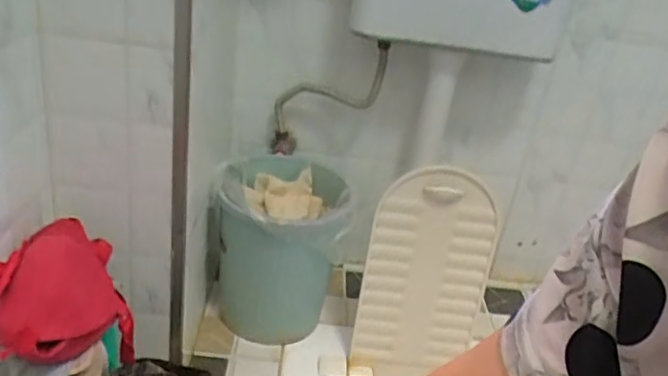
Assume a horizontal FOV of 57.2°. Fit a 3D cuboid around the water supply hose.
[{"bbox_3d":[-0.003,-0.178,1.136,0.263,0.107,0.043,-20,27,14],"label":"water supply hose"}]

